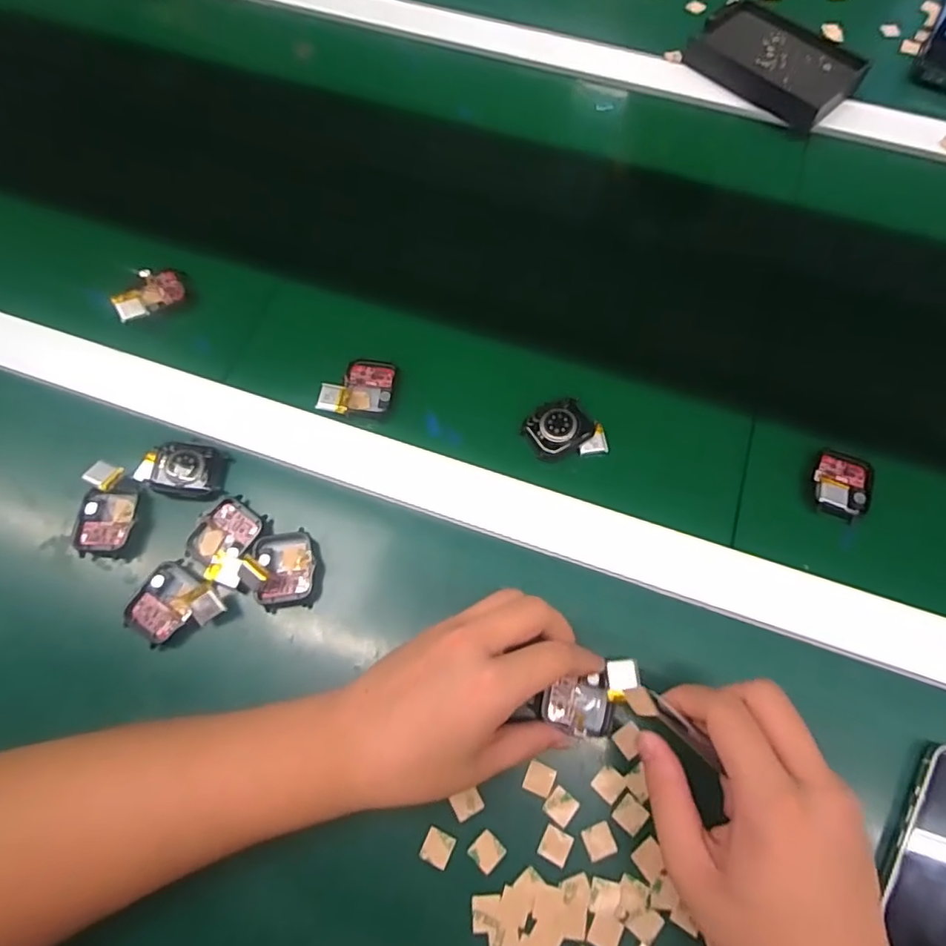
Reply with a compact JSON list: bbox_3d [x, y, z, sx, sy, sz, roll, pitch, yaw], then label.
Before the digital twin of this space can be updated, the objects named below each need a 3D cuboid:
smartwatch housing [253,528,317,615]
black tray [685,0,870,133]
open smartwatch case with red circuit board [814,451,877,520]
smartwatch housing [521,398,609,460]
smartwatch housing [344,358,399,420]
[{"bbox_3d":[-0.116,0.060,0.349,0.034,0.009,0.047,-8,69,-3],"label":"smartwatch housing"},{"bbox_3d":[0.273,-0.376,0.514,0.143,0.020,0.094,43,75,15],"label":"black tray"},{"bbox_3d":[0.245,0.007,0.373,0.037,0.006,0.045,21,71,8],"label":"open smartwatch case with red circuit board"},{"bbox_3d":[0.063,-0.031,0.384,0.055,0.008,0.040,-7,78,-5],"label":"smartwatch housing"},{"bbox_3d":[-0.073,-0.059,0.396,0.034,0.007,0.044,9,75,-2],"label":"smartwatch housing"}]

